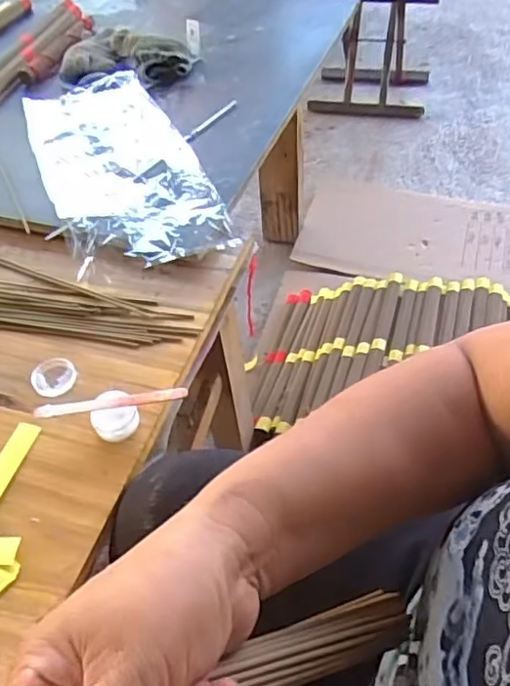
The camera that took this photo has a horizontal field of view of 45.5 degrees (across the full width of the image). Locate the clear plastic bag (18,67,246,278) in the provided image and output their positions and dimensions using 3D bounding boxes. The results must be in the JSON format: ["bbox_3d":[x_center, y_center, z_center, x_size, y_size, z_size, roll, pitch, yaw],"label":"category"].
[{"bbox_3d":[-0.170,-0.224,0.737,0.171,0.035,0.400,-19,50,-12],"label":"clear plastic bag"}]

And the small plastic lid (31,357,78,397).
[{"bbox_3d":[-0.180,0.029,0.547,0.038,0.009,0.041,-3,48,3],"label":"small plastic lid"}]

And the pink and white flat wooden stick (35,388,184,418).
[{"bbox_3d":[-0.116,0.048,0.493,0.121,0.008,0.010,-9,48,-3],"label":"pink and white flat wooden stick"}]

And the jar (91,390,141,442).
[{"bbox_3d":[-0.115,0.059,0.499,0.037,0.027,0.031,-23,51,-15],"label":"jar"}]

